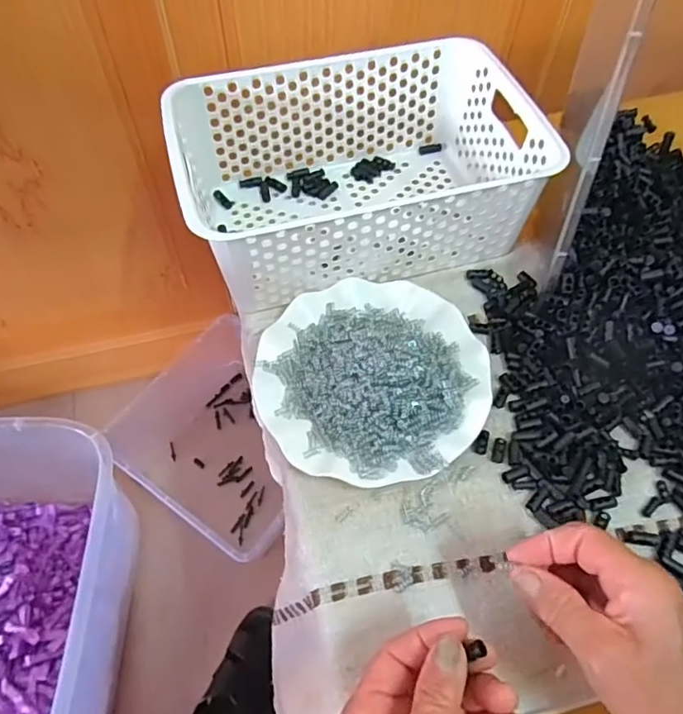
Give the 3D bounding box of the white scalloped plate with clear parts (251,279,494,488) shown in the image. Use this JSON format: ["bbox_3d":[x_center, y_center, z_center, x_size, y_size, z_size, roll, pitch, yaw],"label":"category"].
[{"bbox_3d":[0.024,0.009,0.448,0.179,0.050,0.178,1,58,-1],"label":"white scalloped plate with clear parts"}]

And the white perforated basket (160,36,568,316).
[{"bbox_3d":[0.011,-0.170,0.527,0.304,0.114,0.202,-14,59,-10],"label":"white perforated basket"}]

